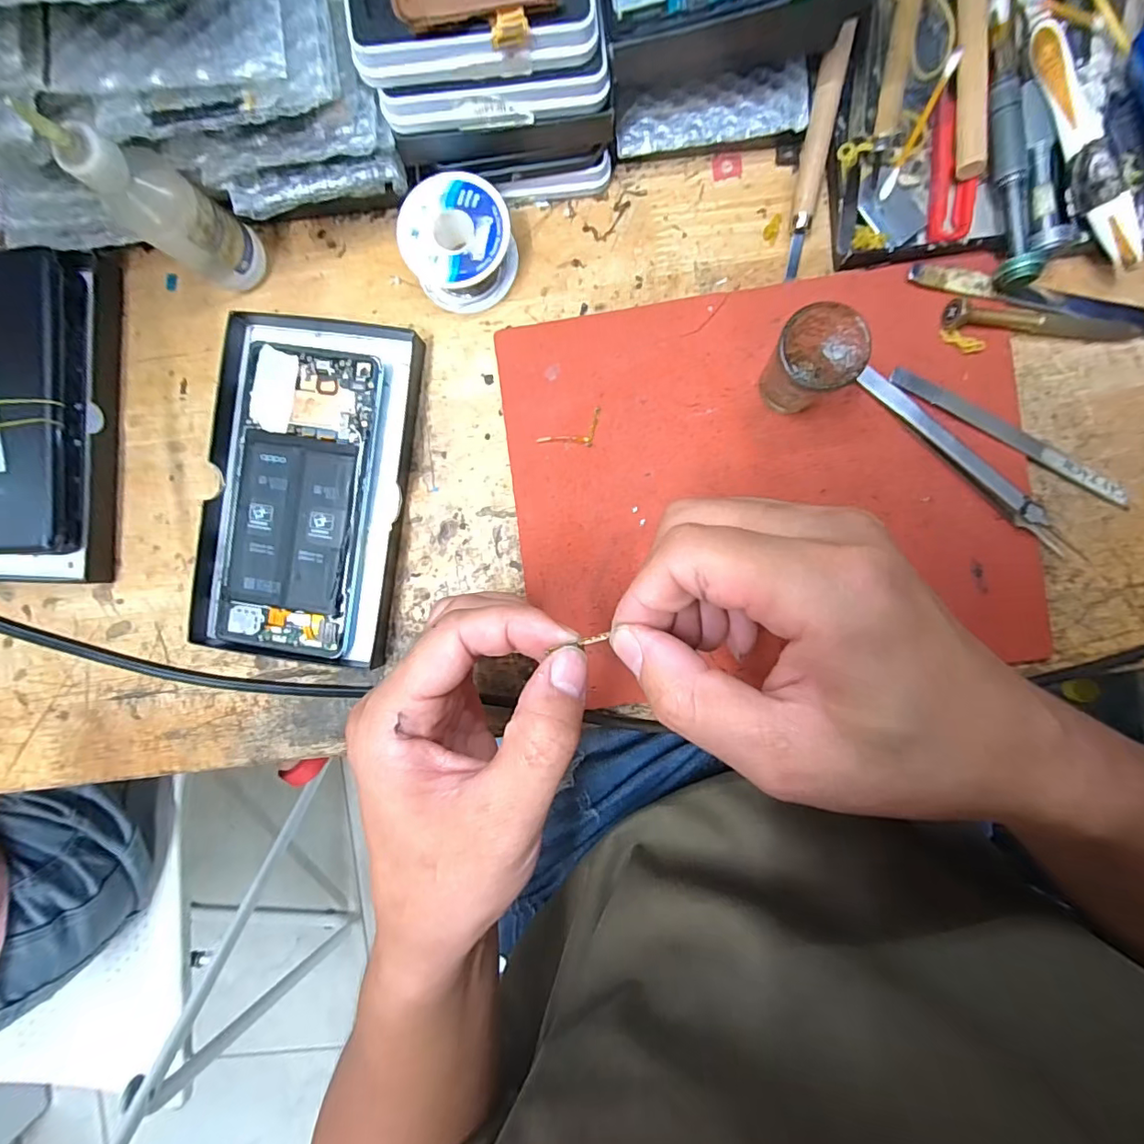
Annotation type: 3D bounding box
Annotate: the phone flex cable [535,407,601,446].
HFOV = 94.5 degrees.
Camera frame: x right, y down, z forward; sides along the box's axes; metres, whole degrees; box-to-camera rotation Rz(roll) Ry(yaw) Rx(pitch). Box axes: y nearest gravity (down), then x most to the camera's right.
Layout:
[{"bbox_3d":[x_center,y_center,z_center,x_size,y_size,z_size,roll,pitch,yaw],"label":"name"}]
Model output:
[{"bbox_3d":[0.001,-0.070,0.274,0.036,0.004,0.016,-28,89,4],"label":"phone flex cable"}]

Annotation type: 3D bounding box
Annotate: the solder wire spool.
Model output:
[{"bbox_3d":[-0.056,-0.165,0.266,0.052,0.027,0.052,0,91,4],"label":"solder wire spool"}]

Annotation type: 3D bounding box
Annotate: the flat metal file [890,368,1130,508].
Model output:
[{"bbox_3d":[0.214,-0.066,0.260,0.128,0.004,0.008,31,100,2],"label":"flat metal file"}]

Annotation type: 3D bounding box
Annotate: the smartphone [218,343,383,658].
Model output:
[{"bbox_3d":[-0.145,-0.037,0.280,0.072,0.012,0.156,8,92,4],"label":"smartphone"}]

